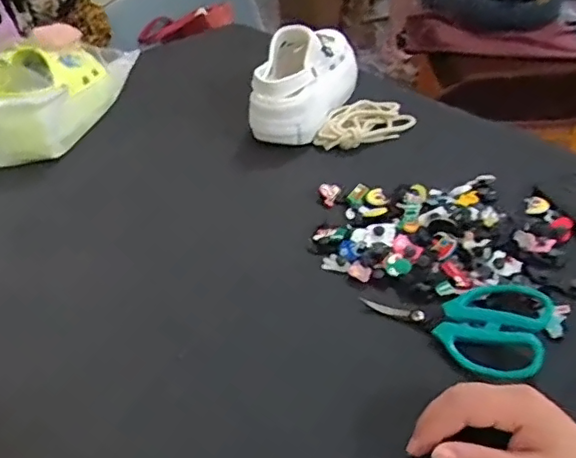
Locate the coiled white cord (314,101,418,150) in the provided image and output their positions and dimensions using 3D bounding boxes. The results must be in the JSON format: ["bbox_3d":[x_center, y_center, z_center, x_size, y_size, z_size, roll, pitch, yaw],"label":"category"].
[{"bbox_3d":[0.105,-0.139,0.789,0.102,0.021,0.114,14,40,25],"label":"coiled white cord"}]

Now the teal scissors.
[{"bbox_3d":[0.141,0.068,0.495,0.147,0.028,0.086,17,42,28],"label":"teal scissors"}]

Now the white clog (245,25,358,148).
[{"bbox_3d":[0.020,-0.214,0.821,0.101,0.102,0.212,9,39,19],"label":"white clog"}]

